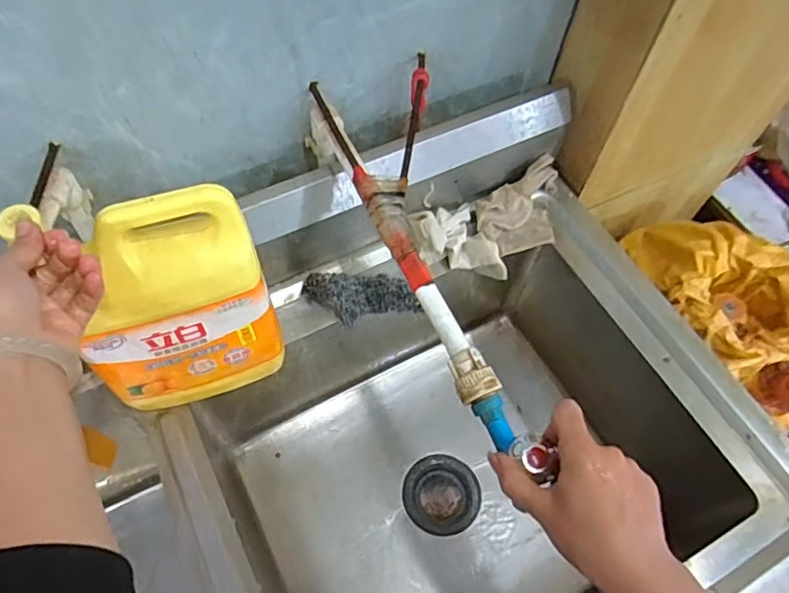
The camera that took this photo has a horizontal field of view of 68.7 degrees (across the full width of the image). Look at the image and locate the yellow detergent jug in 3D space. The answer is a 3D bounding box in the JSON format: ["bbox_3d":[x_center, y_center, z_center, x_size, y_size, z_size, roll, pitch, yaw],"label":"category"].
[{"bbox_3d":[-0.210,0.016,0.555,0.175,0.260,0.081,-16,62,-12],"label":"yellow detergent jug"}]

